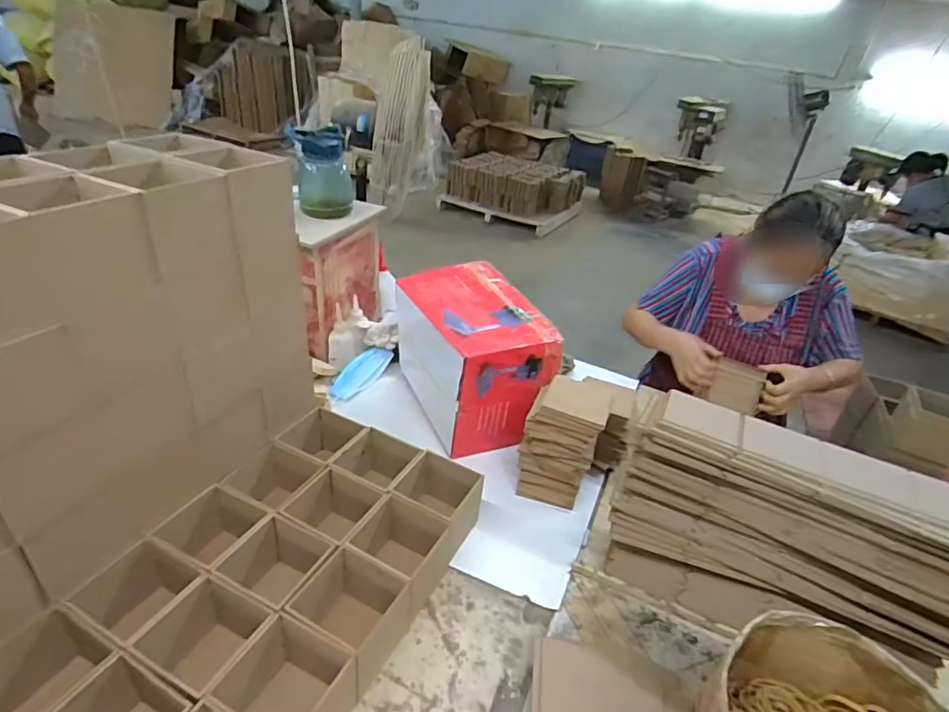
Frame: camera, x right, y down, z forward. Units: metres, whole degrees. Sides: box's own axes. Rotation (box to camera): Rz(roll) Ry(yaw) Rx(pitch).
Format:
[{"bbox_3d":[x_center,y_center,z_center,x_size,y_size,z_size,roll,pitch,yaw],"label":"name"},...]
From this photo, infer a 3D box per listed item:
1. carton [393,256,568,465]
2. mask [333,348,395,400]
[{"bbox_3d":[-0.008,-0.002,1.119,0.222,0.249,0.328,-13,38,-29],"label":"carton"},{"bbox_3d":[-0.263,0.037,1.230,0.062,0.046,0.173,22,35,21],"label":"mask"}]

